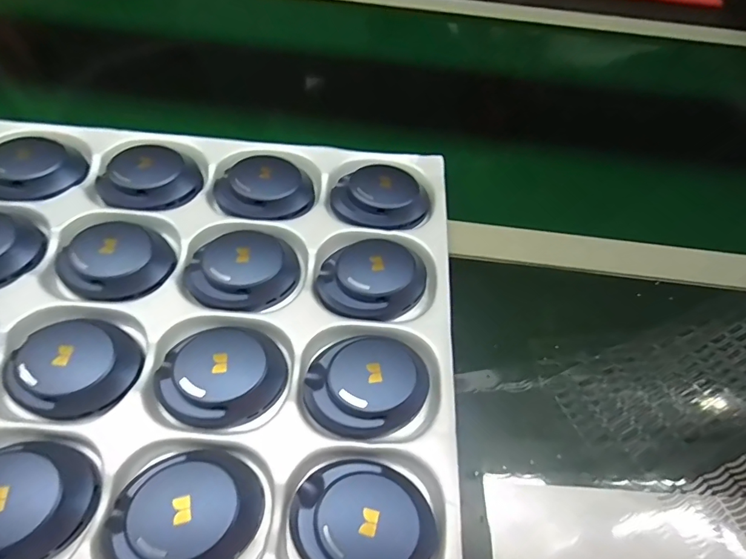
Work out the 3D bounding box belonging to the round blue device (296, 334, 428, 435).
[{"bbox_3d":[-0.004,0.075,0.335,0.088,0.024,0.079,-36,66,-22],"label":"round blue device"}]

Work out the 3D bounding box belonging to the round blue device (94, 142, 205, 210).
[{"bbox_3d":[-0.211,-0.099,0.425,0.084,0.028,0.077,-39,68,-24],"label":"round blue device"}]

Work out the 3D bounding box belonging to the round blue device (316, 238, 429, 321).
[{"bbox_3d":[0.000,-0.007,0.381,0.083,0.023,0.081,29,61,14],"label":"round blue device"}]

